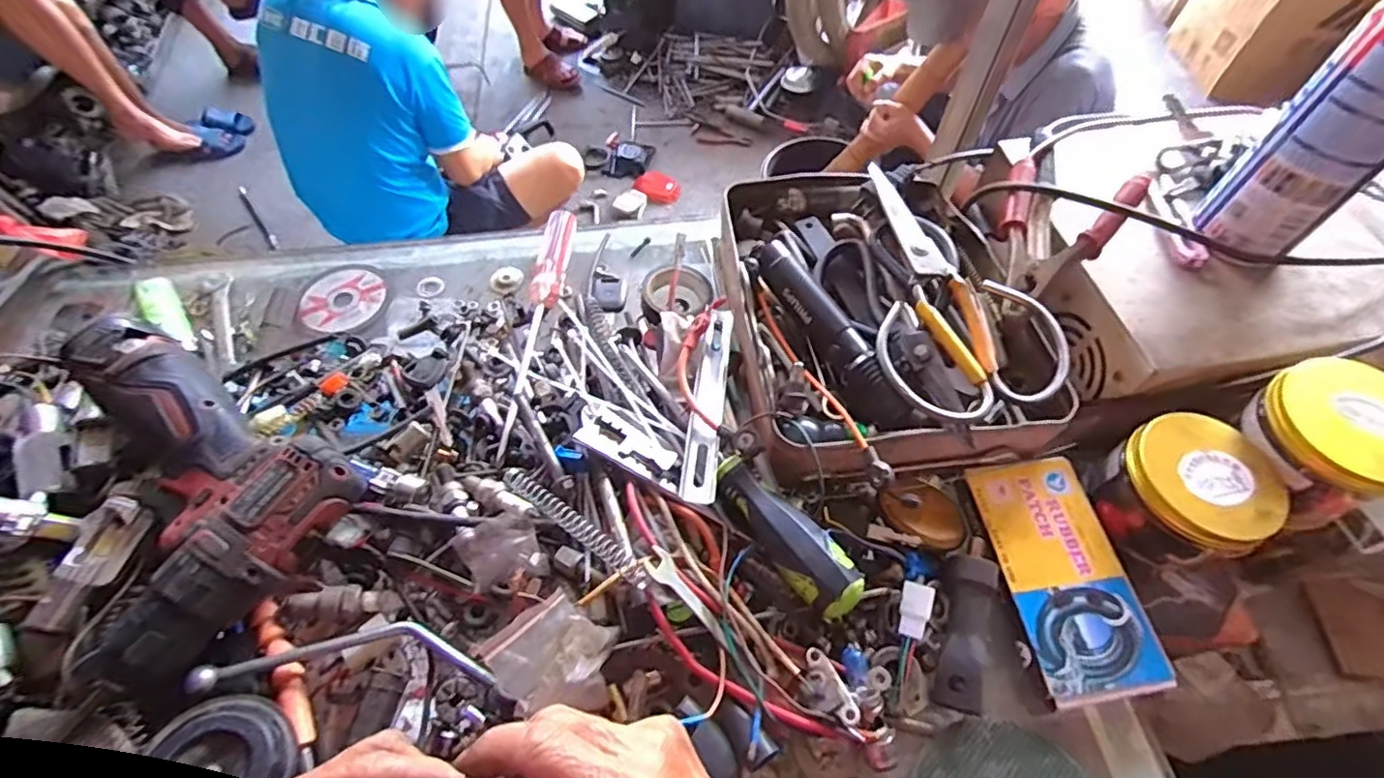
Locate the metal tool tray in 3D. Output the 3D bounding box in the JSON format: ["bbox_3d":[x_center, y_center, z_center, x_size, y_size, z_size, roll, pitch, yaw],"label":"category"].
[{"bbox_3d":[0.127,-0.064,0.433,0.206,0.064,0.268,-7,60,-5],"label":"metal tool tray"}]

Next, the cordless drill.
[{"bbox_3d":[-0.317,0.061,0.358,0.194,0.059,0.149,26,62,14],"label":"cordless drill"}]

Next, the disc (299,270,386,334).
[{"bbox_3d":[-0.283,-0.072,0.496,0.062,0.008,0.063,0,59,-1],"label":"disc"}]

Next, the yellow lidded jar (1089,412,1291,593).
[{"bbox_3d":[0.302,0.073,0.383,0.080,0.072,0.085,0,59,-1],"label":"yellow lidded jar"}]

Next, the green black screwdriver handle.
[{"bbox_3d":[0.053,0.082,0.352,0.032,0.026,0.105,-35,66,-19],"label":"green black screwdriver handle"}]

